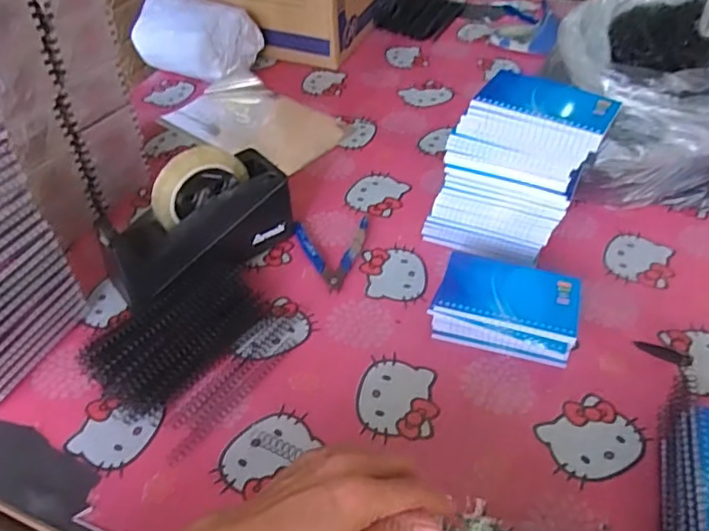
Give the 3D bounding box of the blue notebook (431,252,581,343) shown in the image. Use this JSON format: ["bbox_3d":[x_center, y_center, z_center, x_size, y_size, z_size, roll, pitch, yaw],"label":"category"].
[{"bbox_3d":[0.152,0.026,0.561,0.130,0.009,0.084,14,48,14],"label":"blue notebook"}]

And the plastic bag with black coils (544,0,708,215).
[{"bbox_3d":[0.376,-0.205,0.680,0.263,0.222,0.218,-6,46,-4],"label":"plastic bag with black coils"}]

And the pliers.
[{"bbox_3d":[-0.019,-0.014,0.645,0.085,0.014,0.103,-7,46,-5],"label":"pliers"}]

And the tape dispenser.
[{"bbox_3d":[-0.163,-0.043,0.610,0.199,0.127,0.078,-33,54,-27],"label":"tape dispenser"}]

